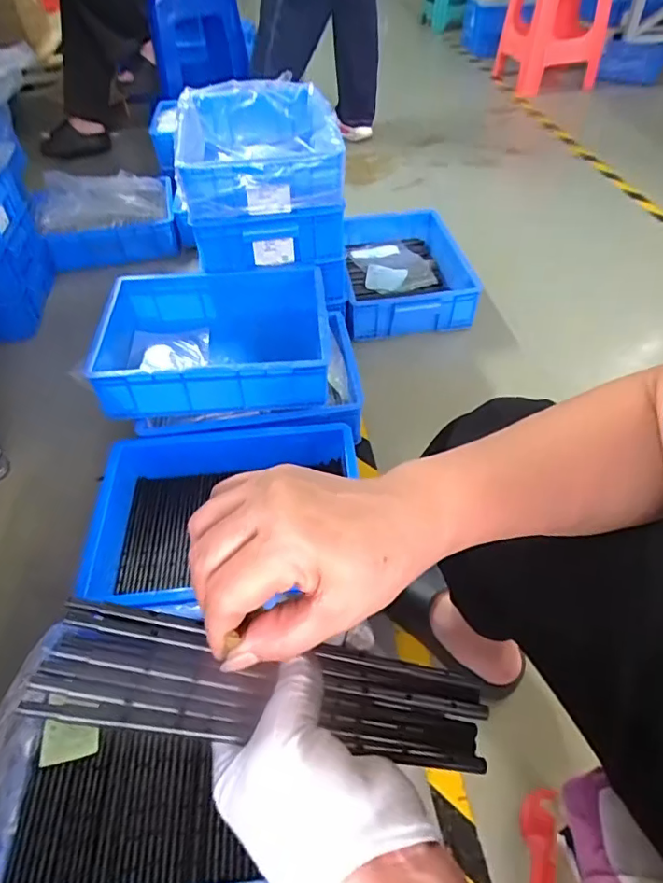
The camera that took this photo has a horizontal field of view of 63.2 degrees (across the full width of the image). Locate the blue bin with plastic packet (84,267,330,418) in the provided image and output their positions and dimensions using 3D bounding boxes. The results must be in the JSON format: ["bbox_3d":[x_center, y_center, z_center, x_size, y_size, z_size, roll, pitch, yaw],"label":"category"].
[{"bbox_3d":[-0.229,-0.201,1.063,0.430,0.114,0.335,-4,48,-1],"label":"blue bin with plastic packet"}]

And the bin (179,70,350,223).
[{"bbox_3d":[-0.166,-0.661,1.214,0.335,0.116,0.479,-6,49,-3],"label":"bin"}]

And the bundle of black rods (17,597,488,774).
[{"bbox_3d":[-0.027,0.126,0.274,0.220,0.016,0.053,15,48,-11],"label":"bundle of black rods"}]

